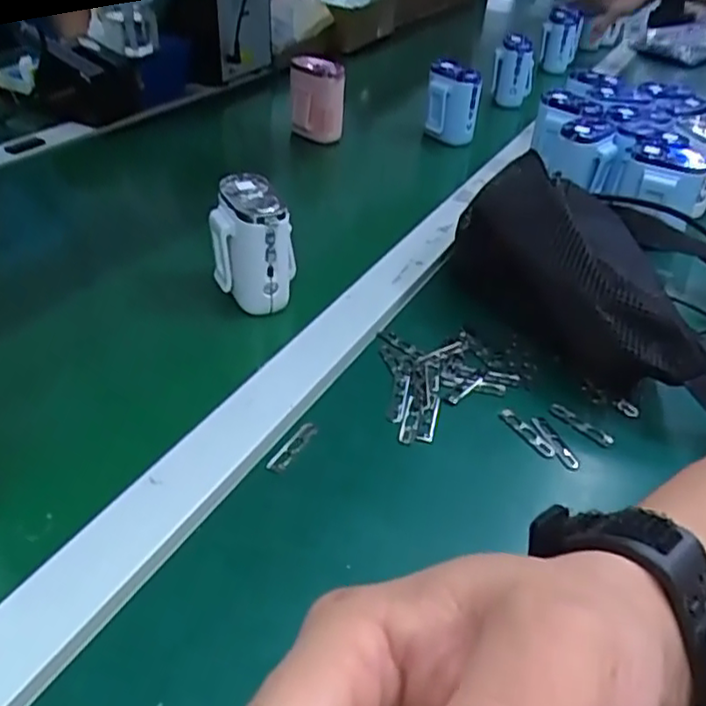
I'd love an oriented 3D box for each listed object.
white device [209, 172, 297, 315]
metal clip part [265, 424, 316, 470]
[{"bbox_3d":[-0.073,-0.080,0.499,0.058,0.080,0.057,1,38,-8],"label":"white device"},{"bbox_3d":[-0.035,0.055,0.397,0.011,0.004,0.040,25,41,22],"label":"metal clip part"}]

